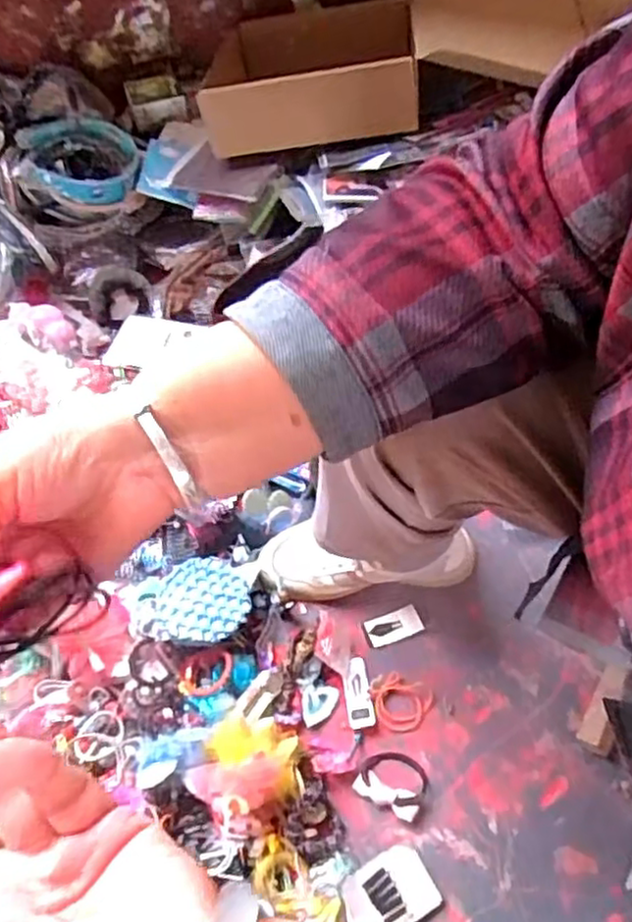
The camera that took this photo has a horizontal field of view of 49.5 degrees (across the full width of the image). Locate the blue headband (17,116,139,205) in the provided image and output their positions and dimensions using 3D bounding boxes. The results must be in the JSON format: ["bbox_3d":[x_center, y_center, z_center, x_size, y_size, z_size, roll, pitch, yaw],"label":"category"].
[{"bbox_3d":[-0.316,-0.407,0.926,0.152,0.048,0.135,-7,65,-20],"label":"blue headband"}]

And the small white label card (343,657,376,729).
[{"bbox_3d":[0.045,0.250,0.739,0.028,0.006,0.071,-10,54,1],"label":"small white label card"}]

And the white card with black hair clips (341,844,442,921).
[{"bbox_3d":[0.069,0.407,0.646,0.089,0.007,0.061,-16,56,-28],"label":"white card with black hair clips"}]

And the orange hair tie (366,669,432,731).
[{"bbox_3d":[0.087,0.257,0.728,0.066,0.010,0.055,18,66,12],"label":"orange hair tie"}]

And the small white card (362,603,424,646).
[{"bbox_3d":[0.087,0.185,0.772,0.063,0.006,0.032,-20,64,-6],"label":"small white card"}]

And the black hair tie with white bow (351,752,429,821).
[{"bbox_3d":[0.079,0.326,0.699,0.067,0.010,0.053,25,68,15],"label":"black hair tie with white bow"}]

